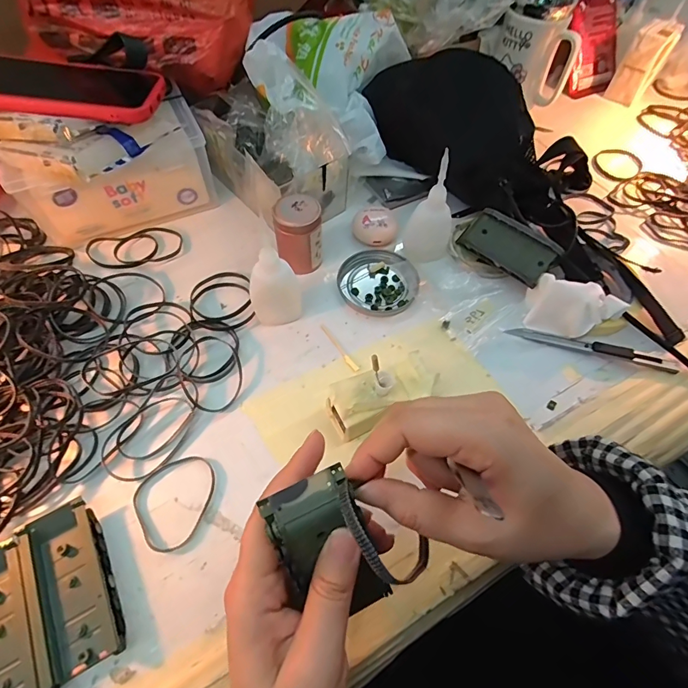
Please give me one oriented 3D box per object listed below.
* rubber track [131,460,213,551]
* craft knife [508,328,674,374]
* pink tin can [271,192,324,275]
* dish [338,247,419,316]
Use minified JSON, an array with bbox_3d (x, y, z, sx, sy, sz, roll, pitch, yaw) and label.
[{"bbox_3d":[-0.120,0.114,0.298,0.058,0.004,0.059,0,57,-1],"label":"rubber track"},{"bbox_3d":[0.220,0.002,0.367,0.137,0.010,0.015,15,58,9],"label":"craft knife"},{"bbox_3d":[-0.043,-0.103,0.397,0.042,0.066,0.040,0,57,-1],"label":"pink tin can"},{"bbox_3d":[0.034,-0.061,0.408,0.077,0.009,0.077,0,57,-1],"label":"dish"}]

